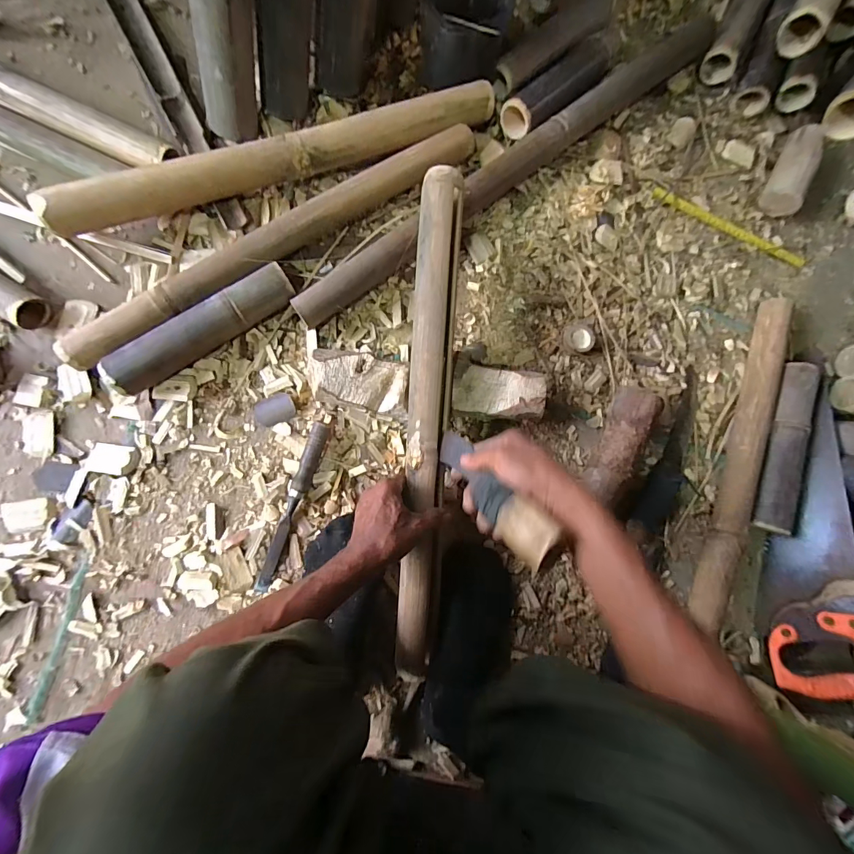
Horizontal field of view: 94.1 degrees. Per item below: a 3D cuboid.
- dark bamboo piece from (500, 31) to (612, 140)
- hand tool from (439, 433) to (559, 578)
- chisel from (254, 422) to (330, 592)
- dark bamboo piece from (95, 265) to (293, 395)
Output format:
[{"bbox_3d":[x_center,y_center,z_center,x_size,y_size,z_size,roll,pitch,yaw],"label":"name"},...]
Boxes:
[{"bbox_3d":[0.211,-0.542,0.631,0.194,0.062,0.062,-35,88,-9],"label":"dark bamboo piece"},{"bbox_3d":[0.066,0.066,0.422,0.040,0.197,0.031,-31,128,-8],"label":"hand tool"},{"bbox_3d":[-0.189,0.109,0.551,0.027,0.029,0.239,22,81,-3],"label":"chisel"},{"bbox_3d":[-0.306,-0.134,0.553,0.262,0.063,0.051,-35,88,-9],"label":"dark bamboo piece"}]

